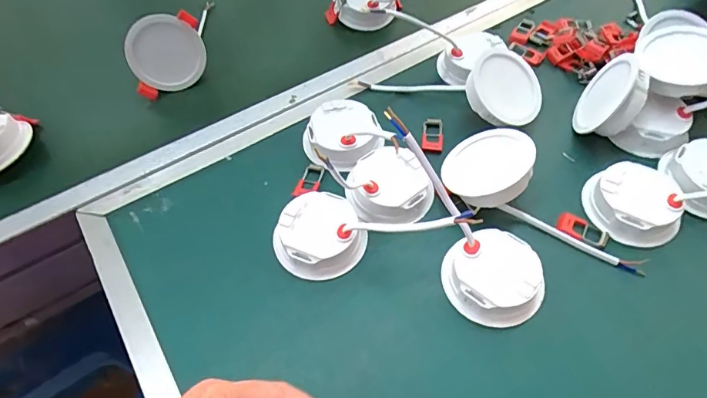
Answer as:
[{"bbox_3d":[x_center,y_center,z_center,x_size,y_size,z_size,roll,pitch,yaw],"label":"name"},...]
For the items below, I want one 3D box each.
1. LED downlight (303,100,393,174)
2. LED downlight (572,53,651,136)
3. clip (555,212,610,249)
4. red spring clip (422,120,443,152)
[{"bbox_3d":[-0.008,-0.057,0.412,0.068,0.028,0.064,0,55,1],"label":"LED downlight"},{"bbox_3d":[0.225,-0.086,0.403,0.030,0.067,0.069,24,44,-6],"label":"LED downlight"},{"bbox_3d":[0.179,0.024,0.362,0.038,0.004,0.022,23,58,16],"label":"clip"},{"bbox_3d":[0.072,-0.058,0.423,0.018,0.008,0.033,4,55,3],"label":"red spring clip"}]

